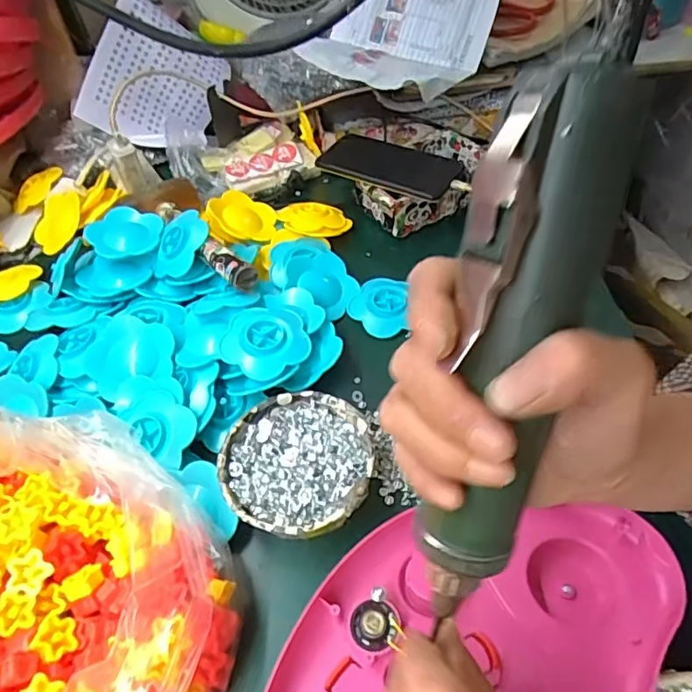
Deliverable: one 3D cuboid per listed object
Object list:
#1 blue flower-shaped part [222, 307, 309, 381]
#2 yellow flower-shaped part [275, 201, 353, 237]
[{"bbox_3d":[-0.074,-0.006,0.483,0.074,0.018,0.076,-3,48,4],"label":"blue flower-shaped part"},{"bbox_3d":[-0.036,-0.145,0.631,0.078,0.024,0.064,-16,49,-7],"label":"yellow flower-shaped part"}]

